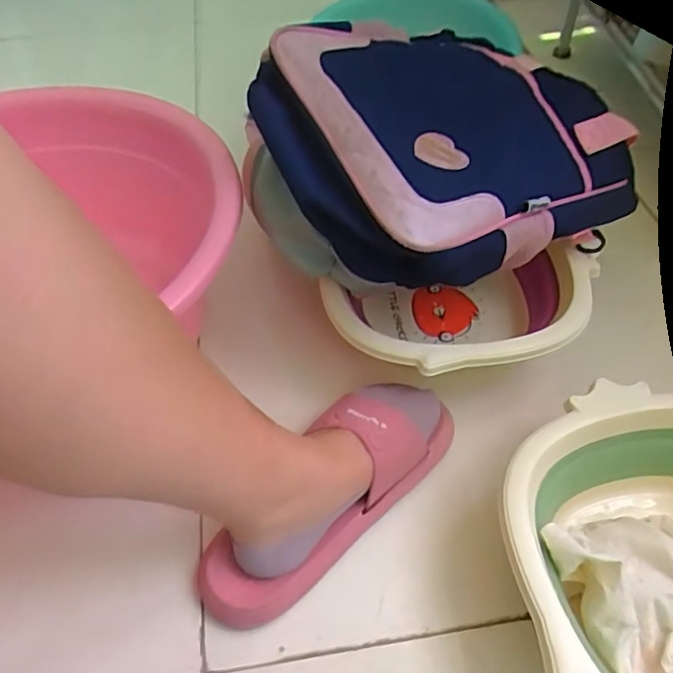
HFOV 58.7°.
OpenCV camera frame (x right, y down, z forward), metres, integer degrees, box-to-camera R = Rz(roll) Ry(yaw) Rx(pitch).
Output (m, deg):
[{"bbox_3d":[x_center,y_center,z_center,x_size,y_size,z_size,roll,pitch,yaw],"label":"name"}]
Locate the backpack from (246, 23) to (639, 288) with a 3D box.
[{"bbox_3d":[0.096,-0.182,0.595,0.325,0.134,0.289,-23,67,-24],"label":"backpack"}]

